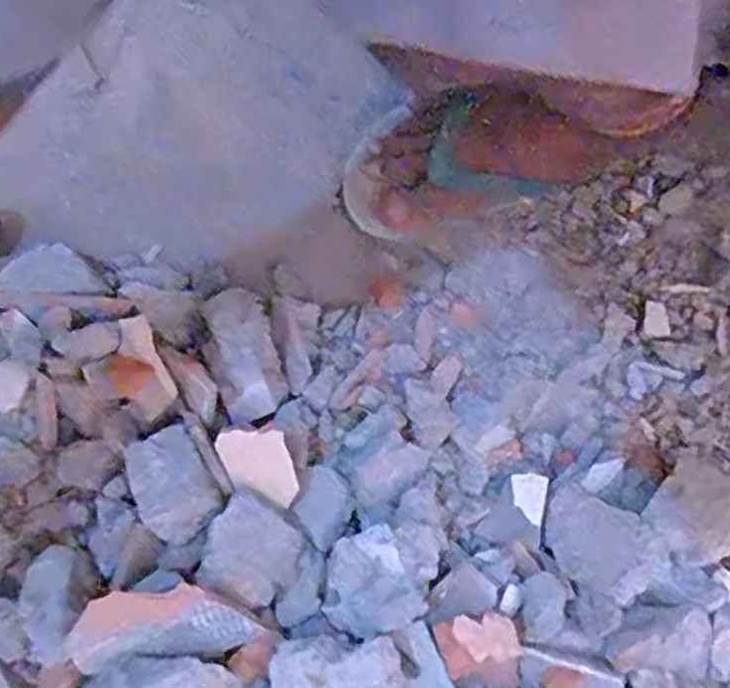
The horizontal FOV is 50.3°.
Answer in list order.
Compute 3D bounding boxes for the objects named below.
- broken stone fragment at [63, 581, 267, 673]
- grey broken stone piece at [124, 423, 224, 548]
[{"bbox_3d":[-0.107,0.153,0.427,0.103,0.013,0.037,9,66,-30],"label":"broken stone fragment"},{"bbox_3d":[-0.118,0.083,0.471,0.047,0.027,0.065,-31,74,-10],"label":"grey broken stone piece"}]

